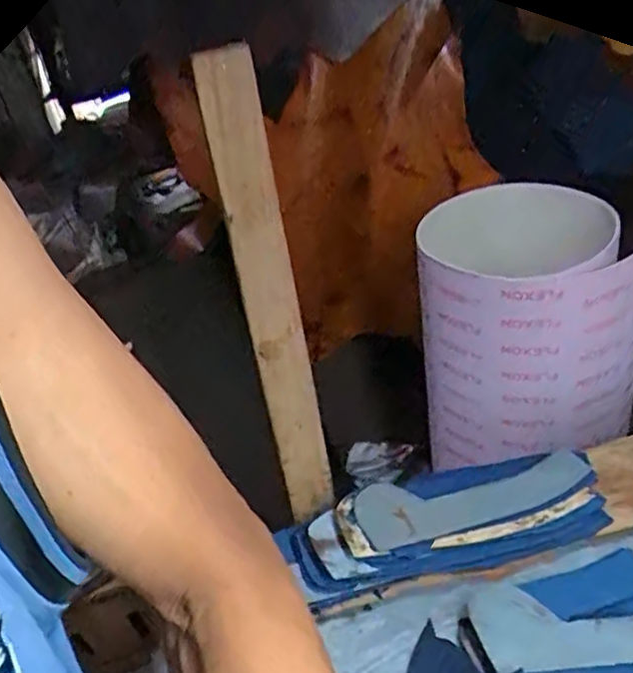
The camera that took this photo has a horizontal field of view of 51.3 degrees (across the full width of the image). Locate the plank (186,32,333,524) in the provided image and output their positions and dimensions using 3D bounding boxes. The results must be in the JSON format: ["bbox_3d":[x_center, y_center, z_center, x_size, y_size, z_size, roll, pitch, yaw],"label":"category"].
[{"bbox_3d":[-0.029,-0.010,0.465,0.038,0.355,0.014,-12,29,-4],"label":"plank"}]

